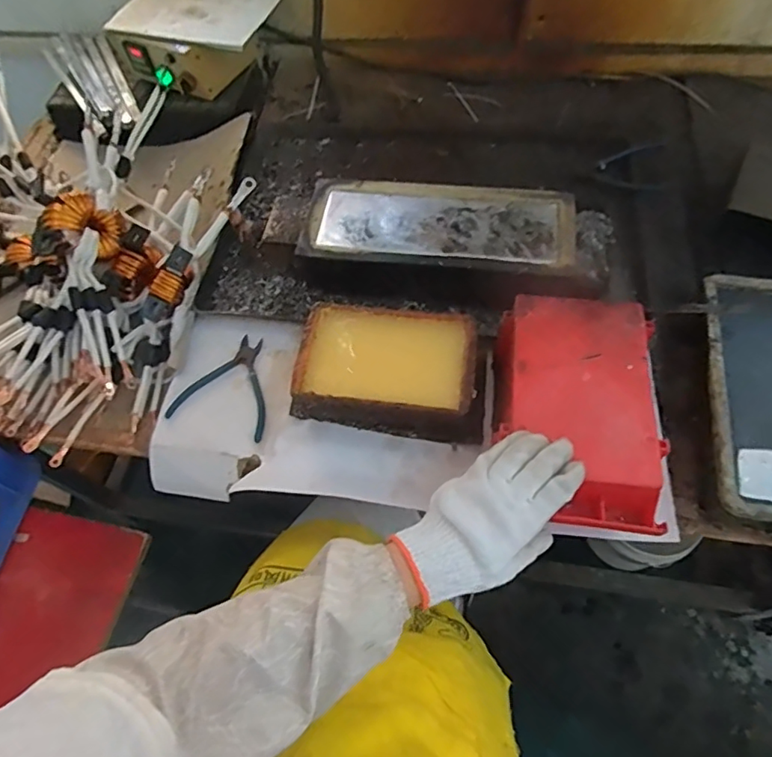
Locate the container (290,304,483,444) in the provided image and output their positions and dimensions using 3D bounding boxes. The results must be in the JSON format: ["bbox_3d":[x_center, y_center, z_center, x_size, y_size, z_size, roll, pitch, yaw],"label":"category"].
[{"bbox_3d":[0.005,-0.010,0.648,0.224,0.062,0.138,6,61,8],"label":"container"}]

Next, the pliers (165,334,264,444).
[{"bbox_3d":[-0.191,0.005,0.687,0.126,0.013,0.134,13,62,12],"label":"pliers"}]

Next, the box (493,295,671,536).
[{"bbox_3d":[0.188,0.025,0.548,0.152,0.044,0.235,5,61,7],"label":"box"}]

